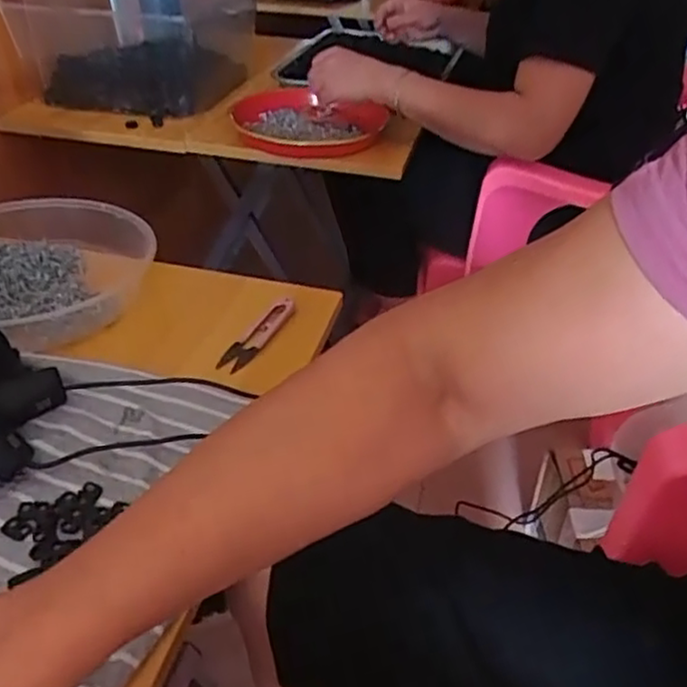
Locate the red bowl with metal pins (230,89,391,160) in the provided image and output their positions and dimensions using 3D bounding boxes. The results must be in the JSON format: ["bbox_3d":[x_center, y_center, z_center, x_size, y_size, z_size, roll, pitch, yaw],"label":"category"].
[{"bbox_3d":[-0.049,-0.299,0.941,0.193,0.042,0.198,1,37,-1],"label":"red bowl with metal pins"}]

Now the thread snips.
[{"bbox_3d":[-0.073,-0.009,0.579,0.024,0.009,0.099,18,40,20],"label":"thread snips"}]

